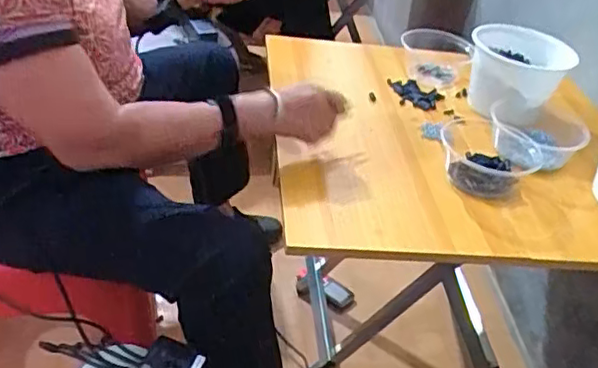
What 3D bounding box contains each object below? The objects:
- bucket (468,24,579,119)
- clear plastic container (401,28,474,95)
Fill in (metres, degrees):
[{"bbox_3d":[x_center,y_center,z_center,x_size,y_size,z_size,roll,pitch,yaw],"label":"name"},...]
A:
[{"bbox_3d":[0.360,-0.194,1.035,0.128,0.108,0.144,-2,39,-15],"label":"bucket"},{"bbox_3d":[0.248,-0.232,1.132,0.130,0.059,0.146,15,37,7],"label":"clear plastic container"}]

